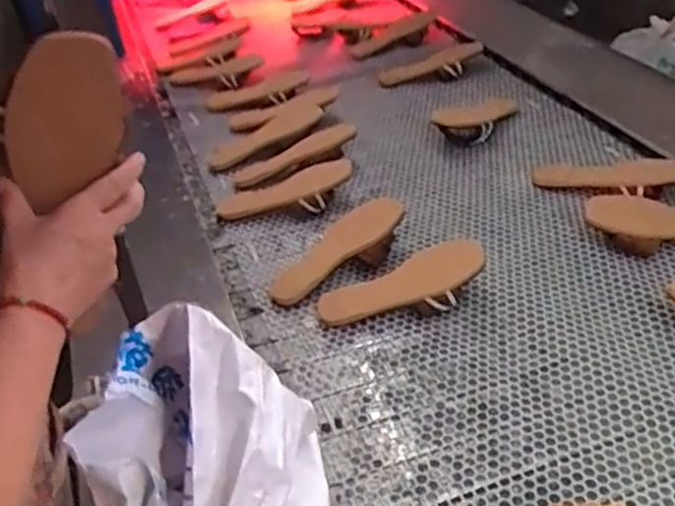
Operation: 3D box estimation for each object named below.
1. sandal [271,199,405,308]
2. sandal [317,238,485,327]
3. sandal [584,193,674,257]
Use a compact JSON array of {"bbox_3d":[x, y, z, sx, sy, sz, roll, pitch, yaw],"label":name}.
[{"bbox_3d":[-0.001,0.001,1.100,0.252,0.060,0.098,-36,42,-8],"label":"sandal"},{"bbox_3d":[0.099,0.057,1.017,0.253,0.050,0.097,-21,35,8],"label":"sandal"},{"bbox_3d":[0.526,-0.037,1.049,0.261,0.045,0.129,8,38,19],"label":"sandal"}]

